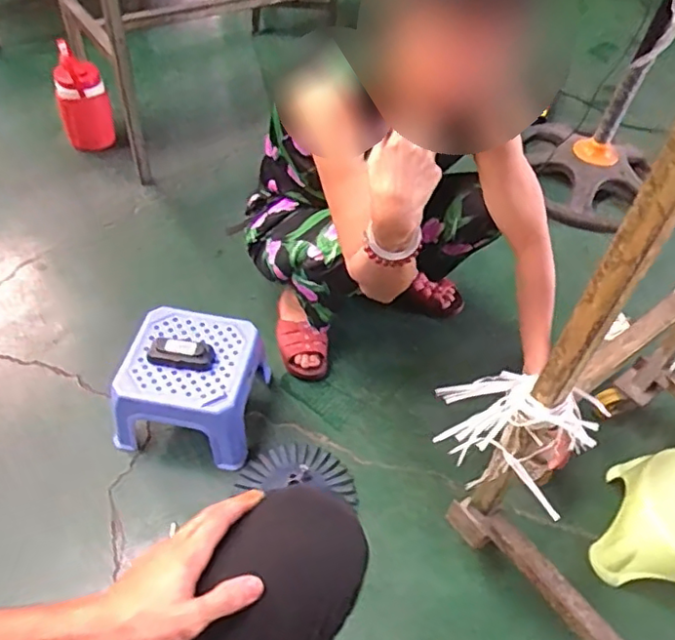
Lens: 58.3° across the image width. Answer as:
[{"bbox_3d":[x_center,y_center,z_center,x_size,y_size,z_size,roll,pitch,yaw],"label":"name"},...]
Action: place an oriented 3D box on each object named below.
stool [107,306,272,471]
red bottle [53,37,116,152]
[{"bbox_3d":[-0.254,0.111,1.082,0.230,0.159,0.230,14,48,6],"label":"stool"},{"bbox_3d":[-0.662,-0.562,1.585,0.131,0.259,0.120,-12,50,-17],"label":"red bottle"}]

